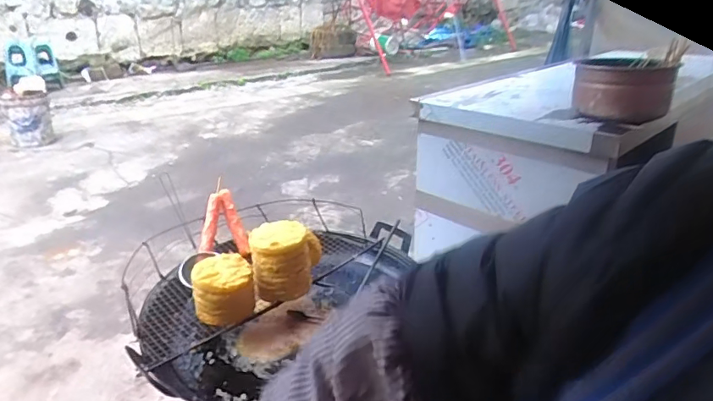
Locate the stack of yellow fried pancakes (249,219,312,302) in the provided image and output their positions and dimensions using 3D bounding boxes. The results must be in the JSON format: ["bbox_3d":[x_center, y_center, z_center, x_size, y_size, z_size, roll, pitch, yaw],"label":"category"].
[{"bbox_3d":[-0.147,0.116,0.963,0.111,0.118,0.100,-5,23,-11],"label":"stack of yellow fried pancakes"}]

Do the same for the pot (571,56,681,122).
[{"bbox_3d":[0.672,-0.285,1.261,0.218,0.121,0.236,12,25,27],"label":"pot"}]

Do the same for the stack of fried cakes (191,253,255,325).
[{"bbox_3d":[-0.241,0.162,0.907,0.109,0.085,0.101,-7,23,-17],"label":"stack of fried cakes"}]

